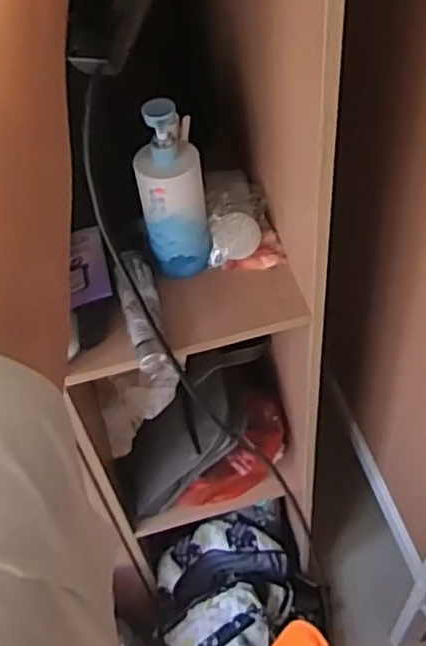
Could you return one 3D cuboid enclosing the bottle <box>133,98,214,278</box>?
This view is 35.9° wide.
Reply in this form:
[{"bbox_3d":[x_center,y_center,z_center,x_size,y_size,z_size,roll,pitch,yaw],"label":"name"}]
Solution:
[{"bbox_3d":[-0.052,-0.171,0.818,0.080,0.225,0.092,-7,50,0],"label":"bottle"}]

